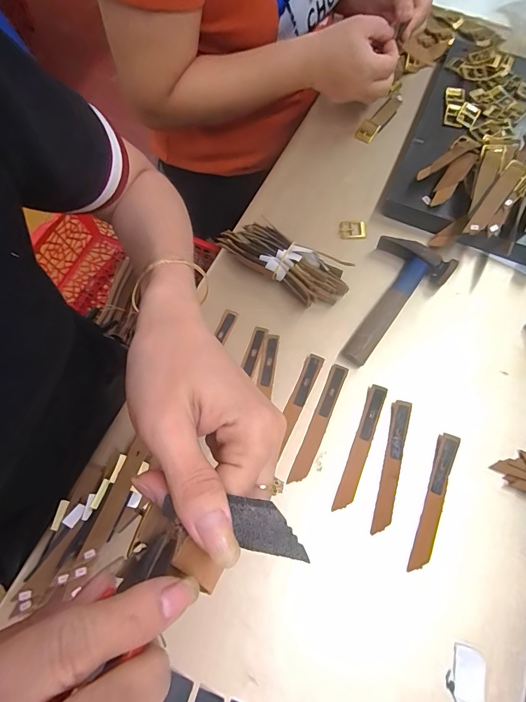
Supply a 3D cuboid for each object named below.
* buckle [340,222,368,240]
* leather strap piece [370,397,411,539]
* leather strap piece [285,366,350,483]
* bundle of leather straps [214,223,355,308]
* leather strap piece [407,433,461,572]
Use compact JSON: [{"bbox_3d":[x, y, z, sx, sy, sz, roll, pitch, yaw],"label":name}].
[{"bbox_3d":[0.111,-0.149,0.451,0.031,0.005,0.025,-7,71,0],"label":"buckle"},{"bbox_3d":[0.125,0.110,0.355,0.017,0.008,0.124,15,72,7],"label":"leather strap piece"},{"bbox_3d":[0.057,0.073,0.375,0.017,0.010,0.125,22,73,9],"label":"leather strap piece"},{"bbox_3d":[0.021,-0.102,0.421,0.157,0.036,0.058,29,74,11],"label":"bundle of leather straps"},{"bbox_3d":[0.162,0.141,0.346,0.018,0.006,0.126,20,72,9],"label":"leather strap piece"}]

